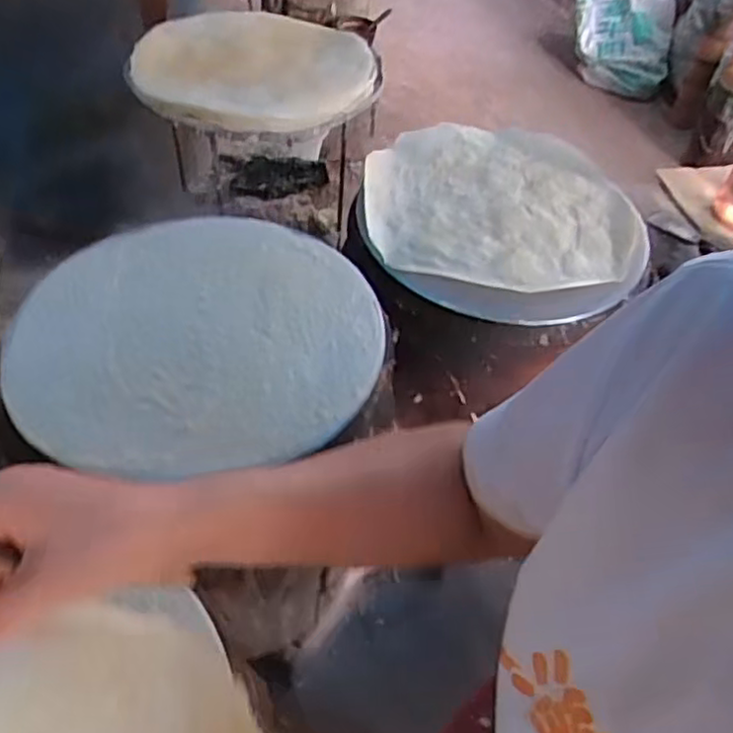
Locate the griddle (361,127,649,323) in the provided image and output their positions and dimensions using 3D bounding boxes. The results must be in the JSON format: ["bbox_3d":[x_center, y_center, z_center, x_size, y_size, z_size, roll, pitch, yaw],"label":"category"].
[{"bbox_3d":[0.179,-0.204,0.922,0.357,0.032,0.371,2,48,-3],"label":"griddle"}]

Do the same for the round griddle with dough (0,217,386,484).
[{"bbox_3d":[-0.170,-0.042,0.719,0.355,0.017,0.345,-4,49,-9],"label":"round griddle with dough"}]

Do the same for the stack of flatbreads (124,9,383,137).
[{"bbox_3d":[-0.175,-0.471,1.107,0.372,0.046,0.368,-31,58,-28],"label":"stack of flatbreads"}]

